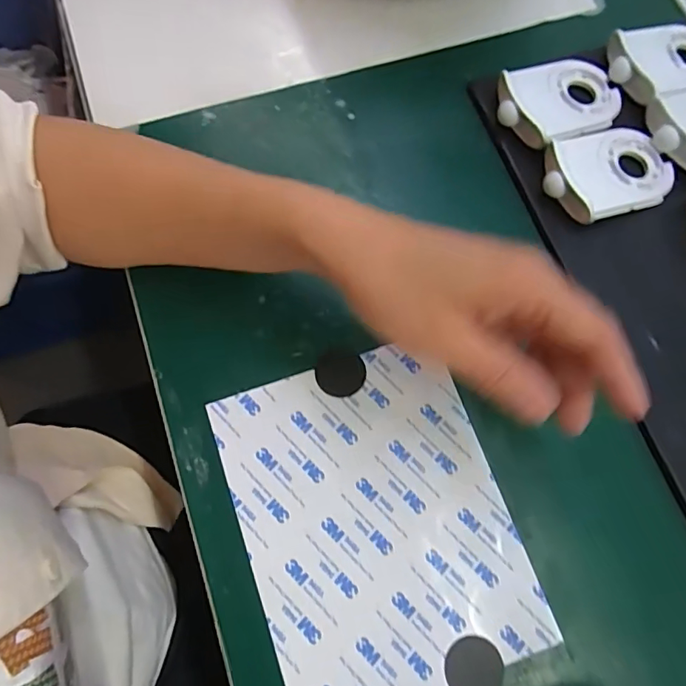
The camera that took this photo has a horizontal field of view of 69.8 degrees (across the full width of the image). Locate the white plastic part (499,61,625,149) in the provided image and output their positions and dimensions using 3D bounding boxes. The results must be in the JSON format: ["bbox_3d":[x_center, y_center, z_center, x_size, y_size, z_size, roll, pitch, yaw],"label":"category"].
[{"bbox_3d":[0.146,-0.165,0.330,0.088,0.014,0.062,-22,76,-9],"label":"white plastic part"}]

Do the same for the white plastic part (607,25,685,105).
[{"bbox_3d":[0.226,-0.199,0.342,0.085,0.013,0.056,-19,75,-8],"label":"white plastic part"}]

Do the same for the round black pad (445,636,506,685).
[{"bbox_3d":[0.065,0.162,0.242,0.028,0.004,0.028,1,73,-2],"label":"round black pad"}]

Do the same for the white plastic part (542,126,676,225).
[{"bbox_3d":[0.173,-0.111,0.319,0.086,0.015,0.059,-20,75,-8],"label":"white plastic part"}]

